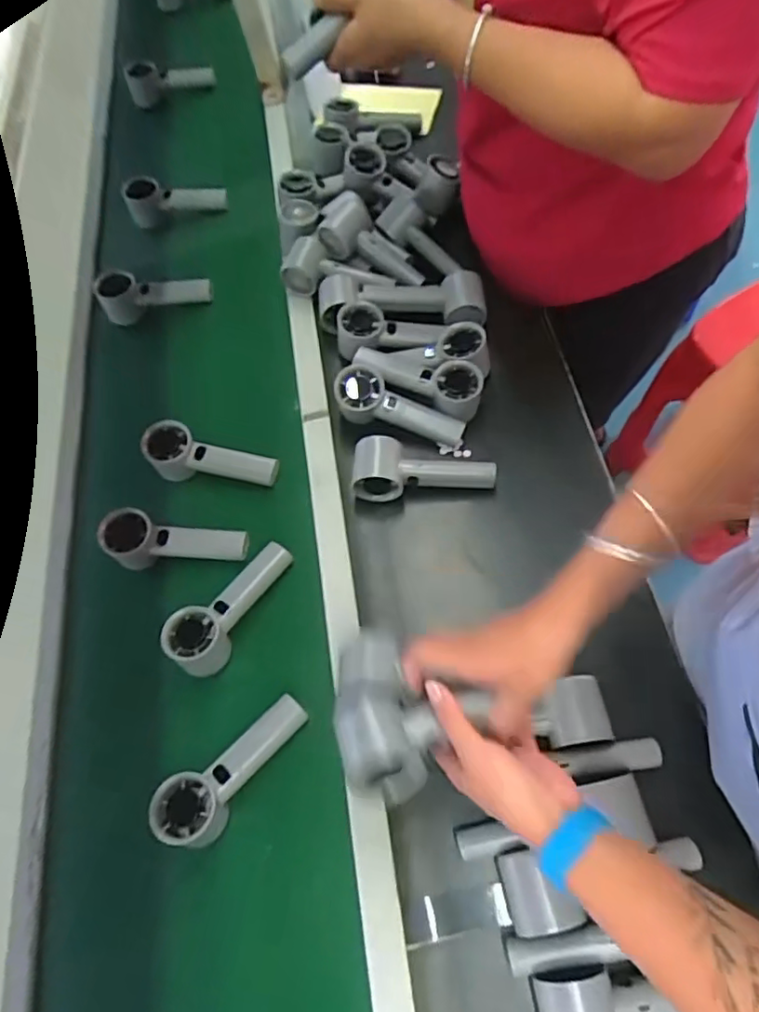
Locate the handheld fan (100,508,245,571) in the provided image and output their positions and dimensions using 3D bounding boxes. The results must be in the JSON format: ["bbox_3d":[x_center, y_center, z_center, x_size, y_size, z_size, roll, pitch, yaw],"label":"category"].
[{"bbox_3d":[-0.230,0.038,0.674,0.154,0.051,0.053,3,64,5],"label":"handheld fan"}]

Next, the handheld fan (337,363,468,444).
[{"bbox_3d":[0.025,-0.118,0.712,0.157,0.046,0.055,20,66,-5],"label":"handheld fan"}]

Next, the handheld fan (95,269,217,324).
[{"bbox_3d":[-0.321,-0.309,0.856,0.149,0.062,0.049,-19,64,-6],"label":"handheld fan"}]

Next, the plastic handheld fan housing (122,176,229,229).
[{"bbox_3d":[-0.309,-0.467,0.930,0.159,0.071,0.044,-2,64,3],"label":"plastic handheld fan housing"}]

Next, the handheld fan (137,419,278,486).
[{"bbox_3d":[-0.200,-0.056,0.705,0.148,0.054,0.055,13,67,17],"label":"handheld fan"}]

